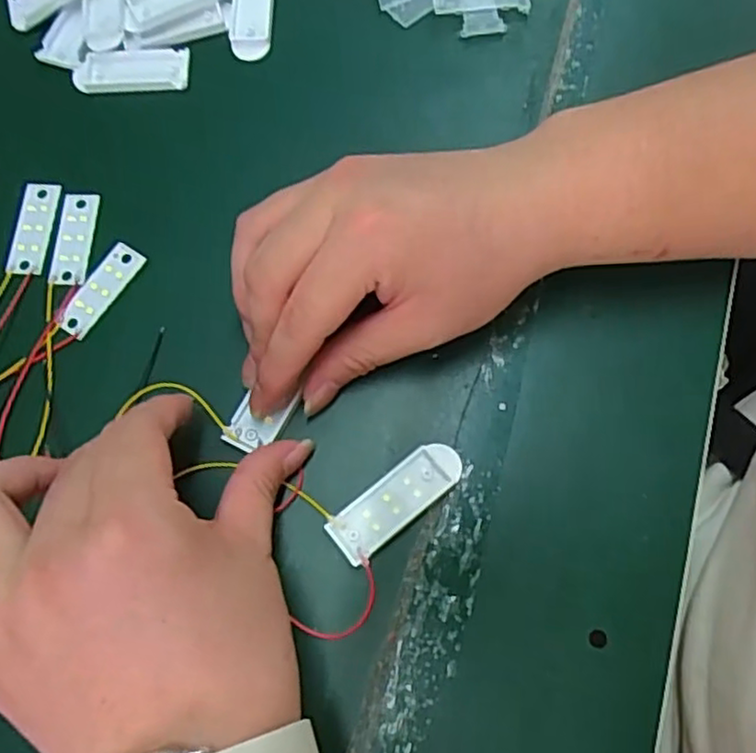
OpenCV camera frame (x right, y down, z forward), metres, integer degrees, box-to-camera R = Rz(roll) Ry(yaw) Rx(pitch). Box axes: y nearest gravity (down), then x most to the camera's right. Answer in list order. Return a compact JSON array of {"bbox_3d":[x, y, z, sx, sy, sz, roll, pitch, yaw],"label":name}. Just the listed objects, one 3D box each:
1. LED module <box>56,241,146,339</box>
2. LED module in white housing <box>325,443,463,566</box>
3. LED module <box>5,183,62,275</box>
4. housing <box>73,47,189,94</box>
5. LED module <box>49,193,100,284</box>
[{"bbox_3d":[-0.123,-0.039,0.305,0.018,0.004,0.046,33,76,11],"label":"LED module"},{"bbox_3d":[0.008,0.048,0.270,0.057,0.005,0.020,-38,75,-10],"label":"LED module in white housing"},{"bbox_3d":[-0.159,-0.069,0.317,0.019,0.004,0.045,2,72,2],"label":"LED module"},{"bbox_3d":[-0.122,-0.151,0.340,0.057,0.005,0.022,-1,72,1],"label":"housing"},{"bbox_3d":[-0.139,-0.064,0.313,0.017,0.004,0.045,2,72,2],"label":"LED module"}]

